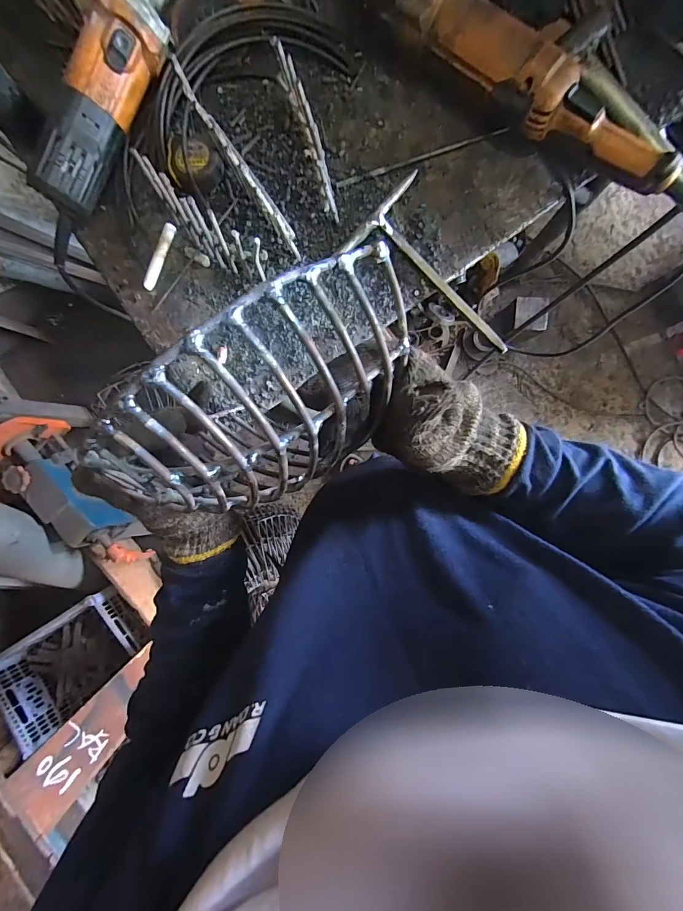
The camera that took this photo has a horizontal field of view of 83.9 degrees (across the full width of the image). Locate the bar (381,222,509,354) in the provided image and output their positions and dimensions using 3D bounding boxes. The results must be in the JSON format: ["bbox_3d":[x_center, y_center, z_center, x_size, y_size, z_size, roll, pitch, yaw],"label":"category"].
[{"bbox_3d":[0.115,-0.187,0.425,0.012,0.011,0.192,-43,89,5],"label":"bar"}]

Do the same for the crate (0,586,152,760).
[{"bbox_3d":[-0.826,0.644,1.215,0.454,0.181,0.300,-35,90,5],"label":"crate"}]

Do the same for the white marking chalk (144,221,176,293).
[{"bbox_3d":[-0.211,-0.230,0.441,0.012,0.010,0.078,20,94,3],"label":"white marking chalk"}]

